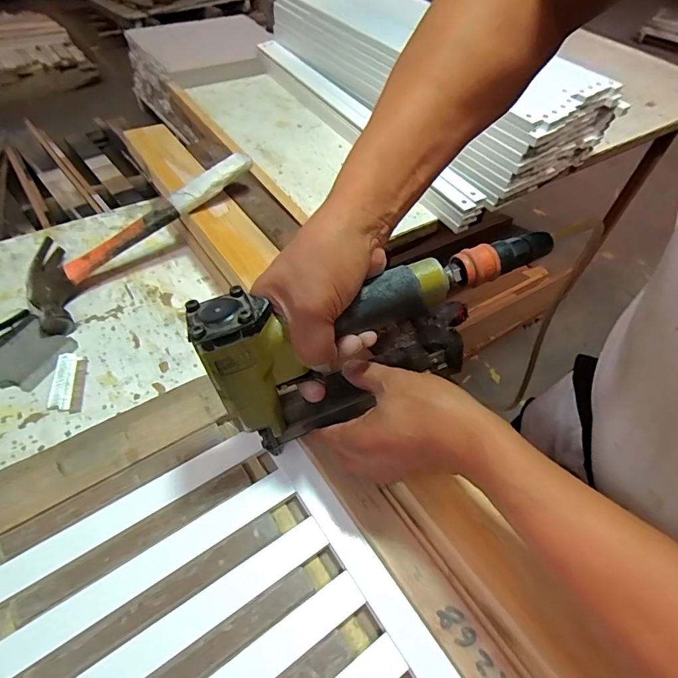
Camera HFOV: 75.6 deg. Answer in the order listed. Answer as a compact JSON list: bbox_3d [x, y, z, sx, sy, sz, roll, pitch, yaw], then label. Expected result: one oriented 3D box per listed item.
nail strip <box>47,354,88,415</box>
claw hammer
[{"bbox_3d":[-0.272,0.044,0.440,0.032,0.008,0.070,-7,53,-11],"label":"nail strip"},{"bbox_3d":[-0.233,-0.131,0.522,0.301,0.042,0.141,-37,58,-8],"label":"claw hammer"}]

